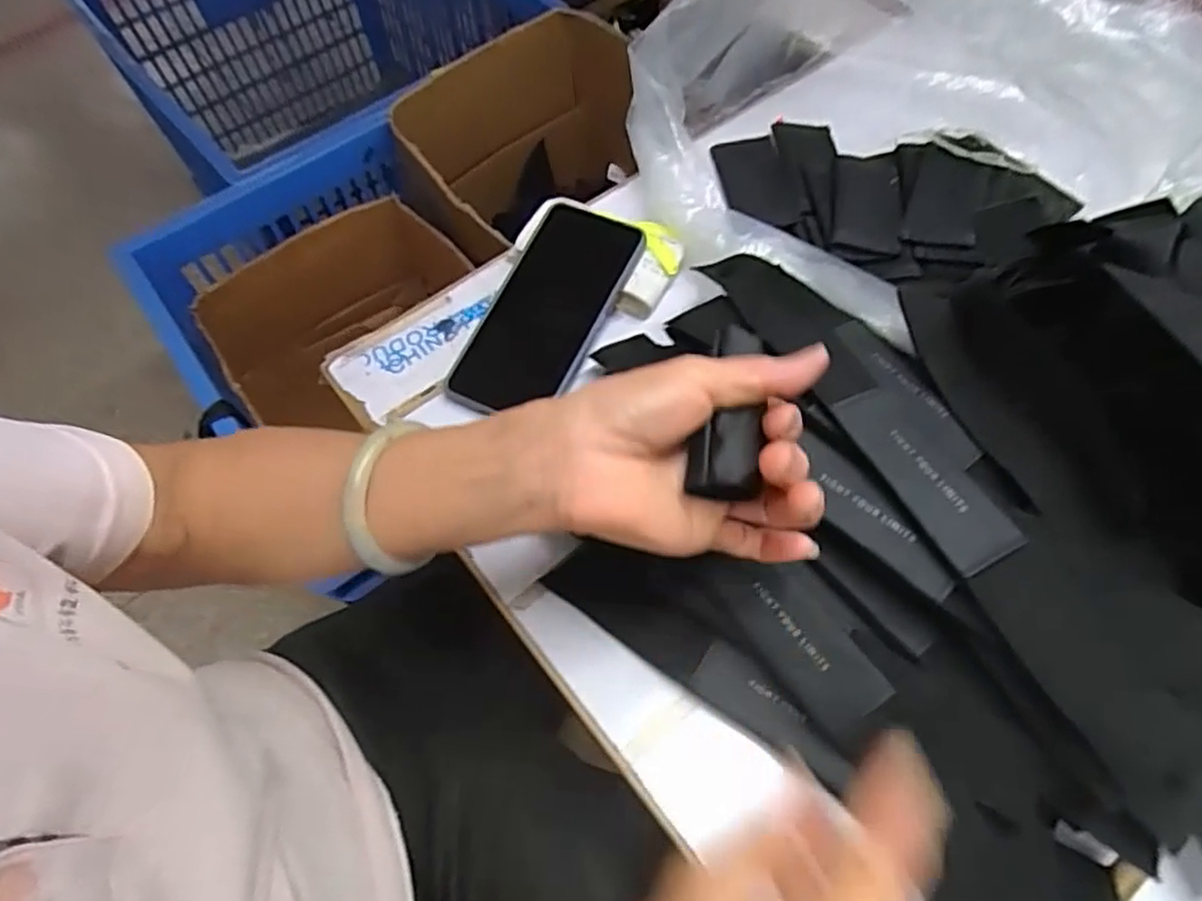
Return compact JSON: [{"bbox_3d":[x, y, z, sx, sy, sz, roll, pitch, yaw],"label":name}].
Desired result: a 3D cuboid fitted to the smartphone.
[{"bbox_3d":[-0.041,-0.099,0.496,0.090,0.012,0.161,25,80,17],"label":"smartphone"}]

